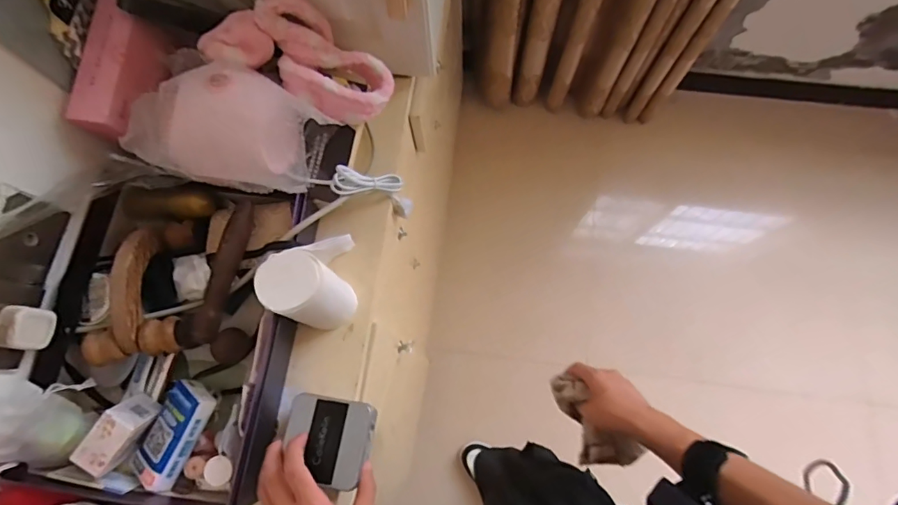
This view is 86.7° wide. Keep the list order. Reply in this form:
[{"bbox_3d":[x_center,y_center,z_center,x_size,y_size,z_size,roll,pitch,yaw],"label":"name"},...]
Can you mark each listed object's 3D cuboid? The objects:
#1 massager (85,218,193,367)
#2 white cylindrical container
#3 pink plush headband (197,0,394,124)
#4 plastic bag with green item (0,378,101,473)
[{"bbox_3d":[-0.335,0.032,0.519,0.091,0.058,0.166,-4,61,1],"label":"massager"},{"bbox_3d":[-0.145,0.044,0.507,0.060,0.139,0.063,0,75,2],"label":"white cylindrical container"},{"bbox_3d":[-0.161,-0.223,0.536,0.196,0.071,0.112,21,77,7],"label":"pink plush headband"},{"bbox_3d":[-0.418,0.175,0.476,0.062,0.093,0.080,-8,75,0],"label":"plastic bag with green item"}]

